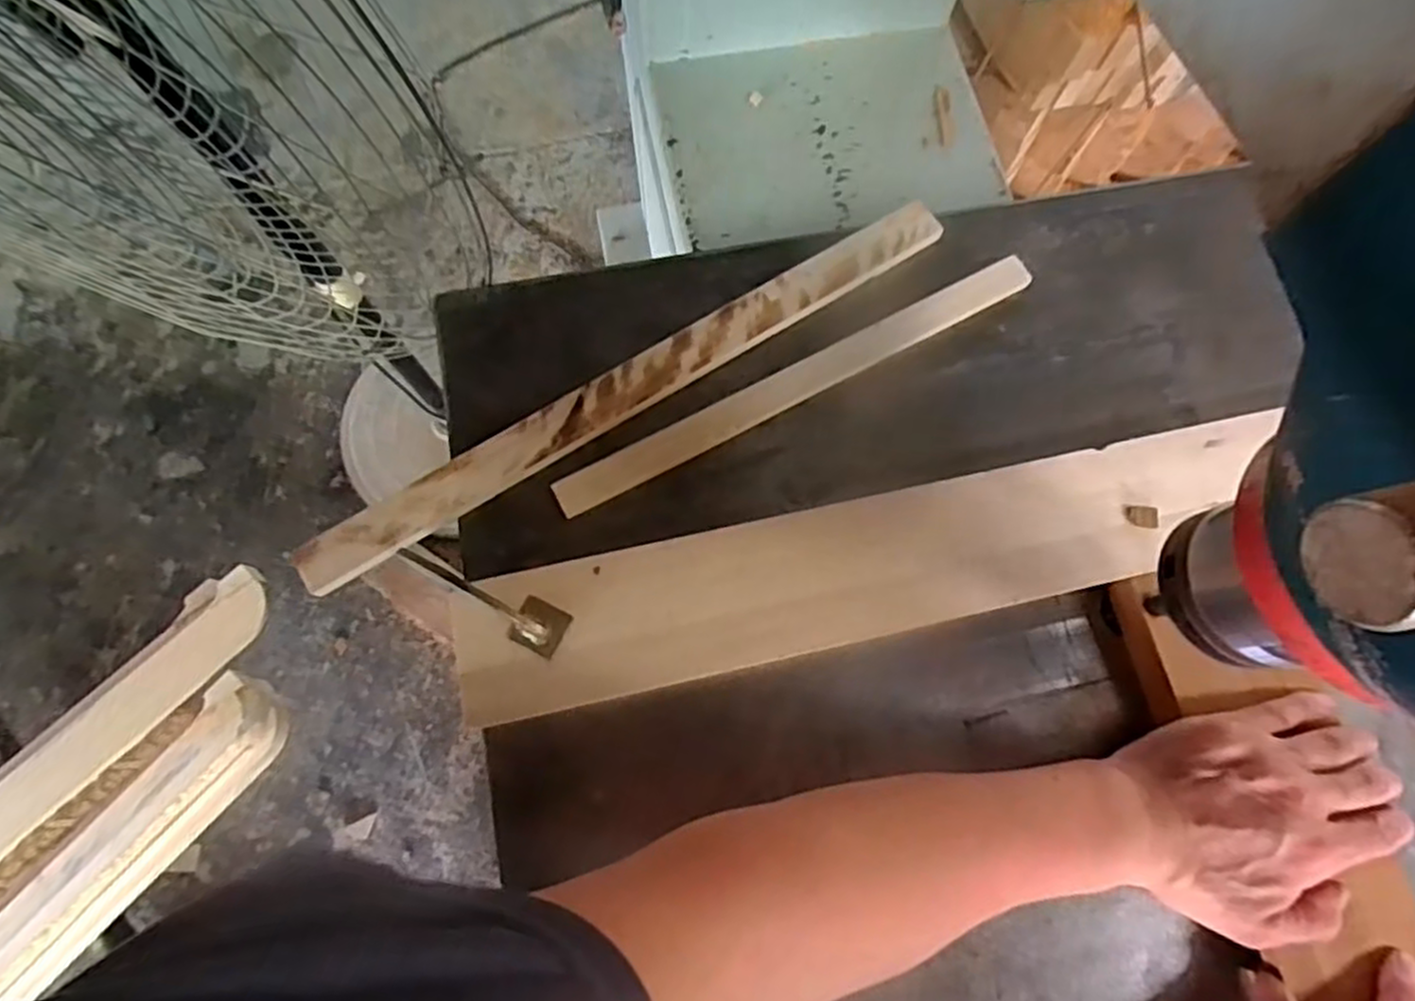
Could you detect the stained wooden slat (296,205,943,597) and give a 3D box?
[{"bbox_3d":[-0.042,-0.076,0.467,0.460,0.011,0.035,-30,77,-10],"label":"stained wooden slat"}]

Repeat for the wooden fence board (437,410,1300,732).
[{"bbox_3d":[0.094,0.035,0.417,0.470,0.023,0.084,-11,74,-5],"label":"wooden fence board"}]

